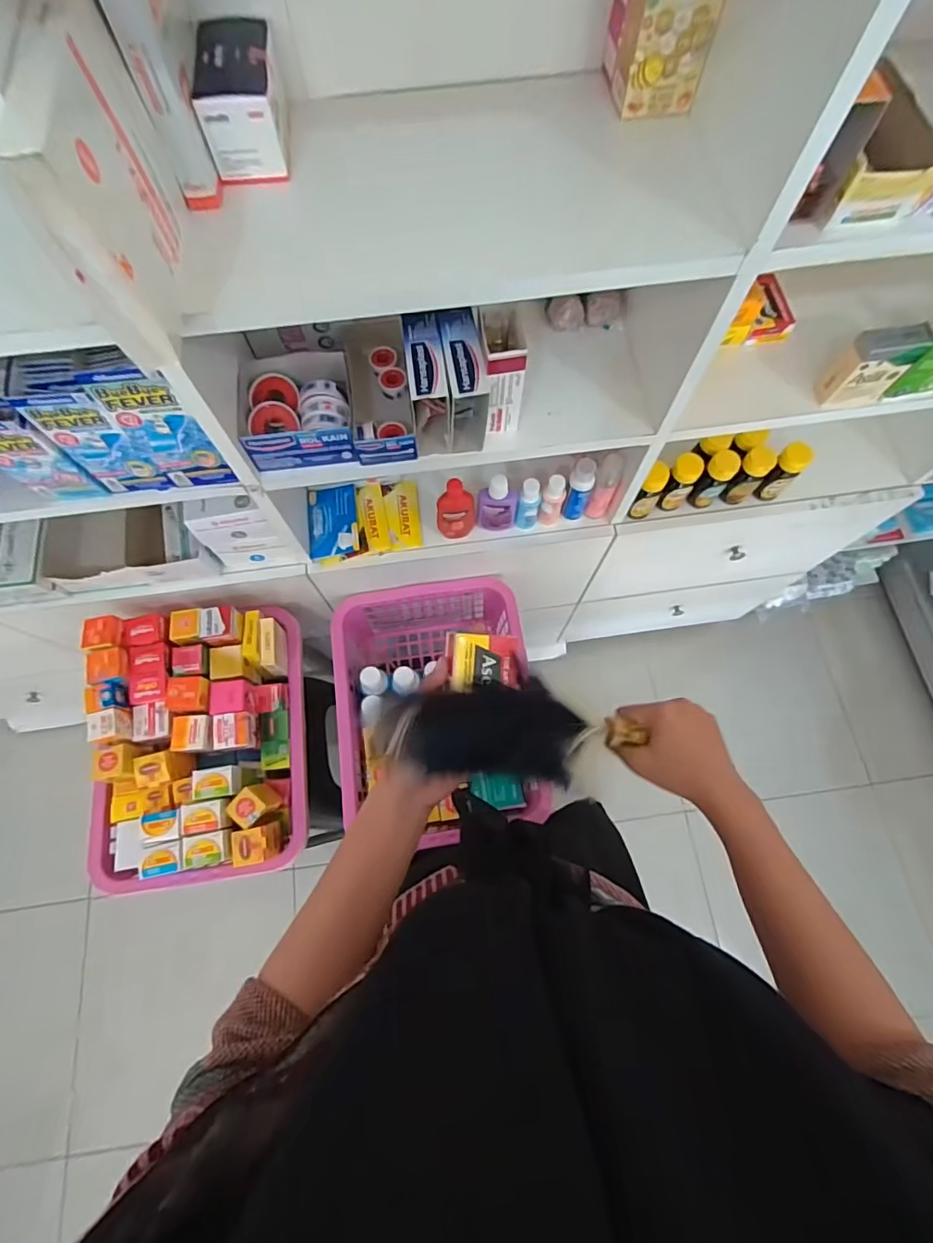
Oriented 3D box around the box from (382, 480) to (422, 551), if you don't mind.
[{"bbox_3d":[-0.099,-0.169,0.825,0.054,0.012,0.115,-11,71,-3],"label":"box"}]

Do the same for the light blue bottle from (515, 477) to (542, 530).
[{"bbox_3d":[0.093,-0.173,0.776,0.033,0.092,0.029,13,72,5],"label":"light blue bottle"}]

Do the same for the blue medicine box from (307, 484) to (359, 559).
[{"bbox_3d":[-0.208,-0.160,0.810,0.076,0.016,0.120,-8,71,-2],"label":"blue medicine box"}]

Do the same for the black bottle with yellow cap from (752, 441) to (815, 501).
[{"bbox_3d":[0.472,-0.220,0.786,0.040,0.103,0.046,42,76,13],"label":"black bottle with yellow cap"}]

